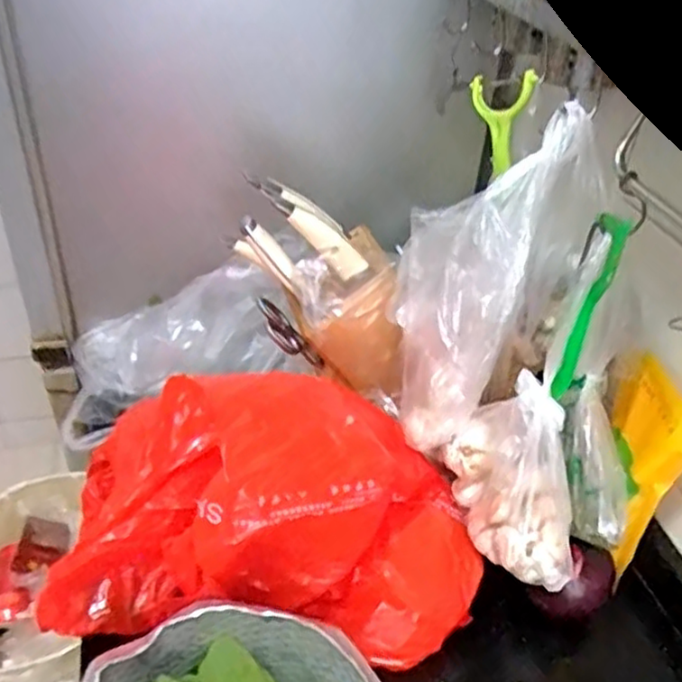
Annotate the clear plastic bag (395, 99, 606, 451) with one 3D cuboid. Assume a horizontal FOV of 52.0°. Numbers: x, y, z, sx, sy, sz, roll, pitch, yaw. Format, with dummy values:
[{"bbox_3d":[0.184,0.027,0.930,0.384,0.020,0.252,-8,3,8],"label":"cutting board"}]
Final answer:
[{"bbox_3d":[0.117,-0.048,0.569,0.100,0.286,0.106,8,30,-37],"label":"clear plastic bag"}]

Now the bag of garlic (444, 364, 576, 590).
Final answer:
[{"bbox_3d":[0.146,0.109,0.558,0.060,0.127,0.131,-15,41,-23],"label":"bag of garlic"}]

